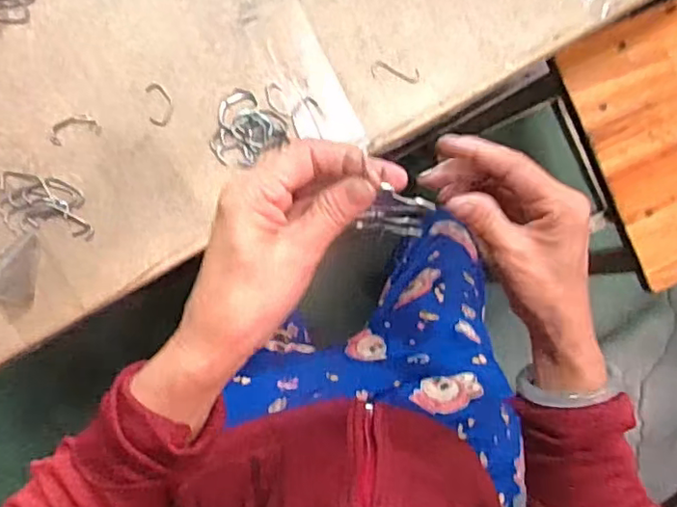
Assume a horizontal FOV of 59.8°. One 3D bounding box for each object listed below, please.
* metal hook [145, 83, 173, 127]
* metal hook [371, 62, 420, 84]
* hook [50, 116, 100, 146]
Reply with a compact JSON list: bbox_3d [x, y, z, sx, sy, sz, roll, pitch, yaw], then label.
[{"bbox_3d":[-0.132,-0.110,0.436,0.018,0.004,0.033,-7,91,-7],"label":"metal hook"},{"bbox_3d":[0.045,-0.141,0.459,0.037,0.004,0.012,9,89,-7],"label":"metal hook"},{"bbox_3d":[-0.191,-0.090,0.425,0.035,0.004,0.018,-18,92,-6],"label":"hook"}]

